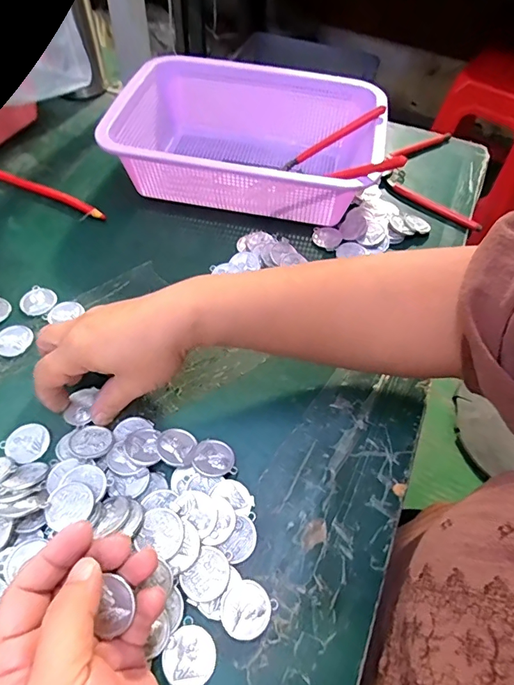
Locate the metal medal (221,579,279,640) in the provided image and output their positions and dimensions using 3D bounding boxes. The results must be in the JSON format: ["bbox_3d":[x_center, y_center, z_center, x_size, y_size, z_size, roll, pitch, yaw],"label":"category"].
[{"bbox_3d":[-0.006,0.157,0.259,0.027,0.004,0.029,35,58,15],"label":"metal medal"}]

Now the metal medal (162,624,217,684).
[{"bbox_3d":[-0.037,0.175,0.246,0.028,0.004,0.029,33,60,19],"label":"metal medal"}]

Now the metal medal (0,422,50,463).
[{"bbox_3d":[-0.163,0.071,0.313,0.030,0.004,0.028,1,55,-2],"label":"metal medal"}]

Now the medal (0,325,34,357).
[{"bbox_3d":[-0.201,-0.003,0.362,0.028,0.004,0.029,33,60,19],"label":"medal"}]

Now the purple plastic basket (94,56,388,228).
[{"bbox_3d":[-0.009,-0.208,0.468,0.259,0.075,0.186,9,55,4],"label":"purple plastic basket"}]

